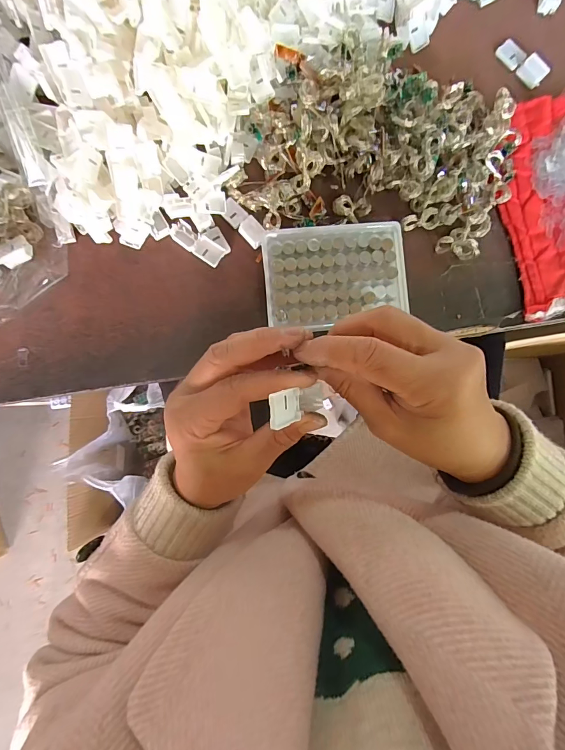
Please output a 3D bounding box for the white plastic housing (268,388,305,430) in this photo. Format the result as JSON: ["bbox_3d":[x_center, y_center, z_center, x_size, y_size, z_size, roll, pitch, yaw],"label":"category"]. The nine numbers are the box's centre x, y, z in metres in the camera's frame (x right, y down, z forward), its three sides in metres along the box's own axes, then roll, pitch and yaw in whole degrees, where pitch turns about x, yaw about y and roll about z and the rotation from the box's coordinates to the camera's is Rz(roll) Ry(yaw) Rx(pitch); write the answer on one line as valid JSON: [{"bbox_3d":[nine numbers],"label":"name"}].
[{"bbox_3d":[0.002,0.018,0.209,0.004,0.030,0.018,-6,89,32],"label":"white plastic housing"}]

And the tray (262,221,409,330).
[{"bbox_3d":[0.048,-0.093,0.355,0.129,0.020,0.094,-8,88,-3],"label":"tray"}]

